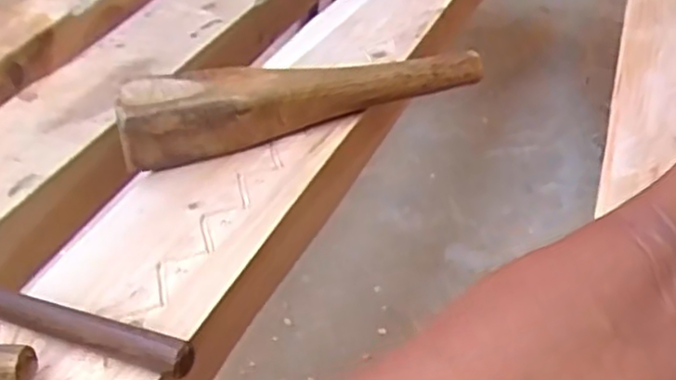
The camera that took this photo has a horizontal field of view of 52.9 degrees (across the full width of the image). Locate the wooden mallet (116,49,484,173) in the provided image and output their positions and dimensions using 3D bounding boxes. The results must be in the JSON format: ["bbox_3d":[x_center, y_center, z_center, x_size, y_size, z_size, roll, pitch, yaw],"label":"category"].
[{"bbox_3d":[-0.022,-0.070,0.503,0.272,0.049,0.051,-15,39,-21],"label":"wooden mallet"}]

